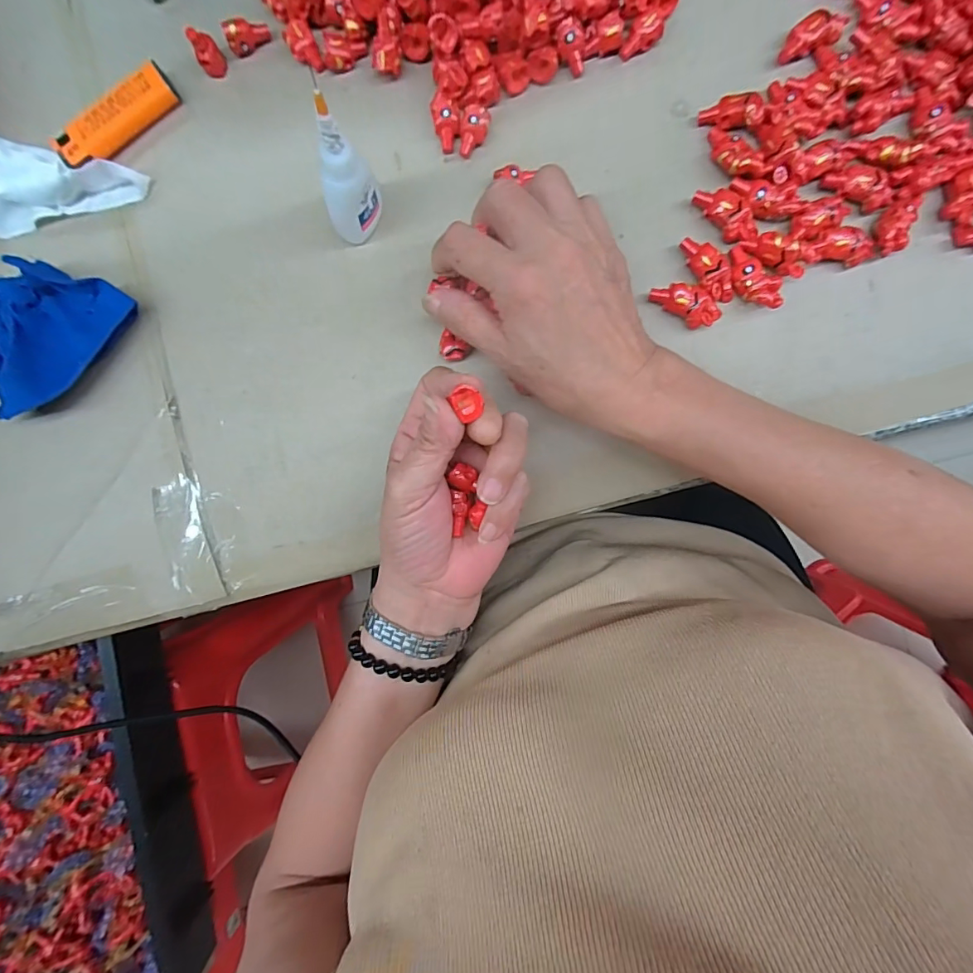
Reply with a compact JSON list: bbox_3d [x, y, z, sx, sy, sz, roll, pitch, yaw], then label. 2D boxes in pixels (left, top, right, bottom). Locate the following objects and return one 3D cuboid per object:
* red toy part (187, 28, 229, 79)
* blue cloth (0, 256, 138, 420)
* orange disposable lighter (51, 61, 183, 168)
[{"bbox_3d":[-0.168,-0.261,0.285,0.015,0.025,0.013,-36,89,2],"label":"red toy part"},{"bbox_3d":[-0.269,-0.096,0.281,0.084,0.023,0.091,39,92,2],"label":"blue cloth"},{"bbox_3d":[-0.222,-0.220,0.286,0.078,0.009,0.025,-35,89,2],"label":"orange disposable lighter"}]

